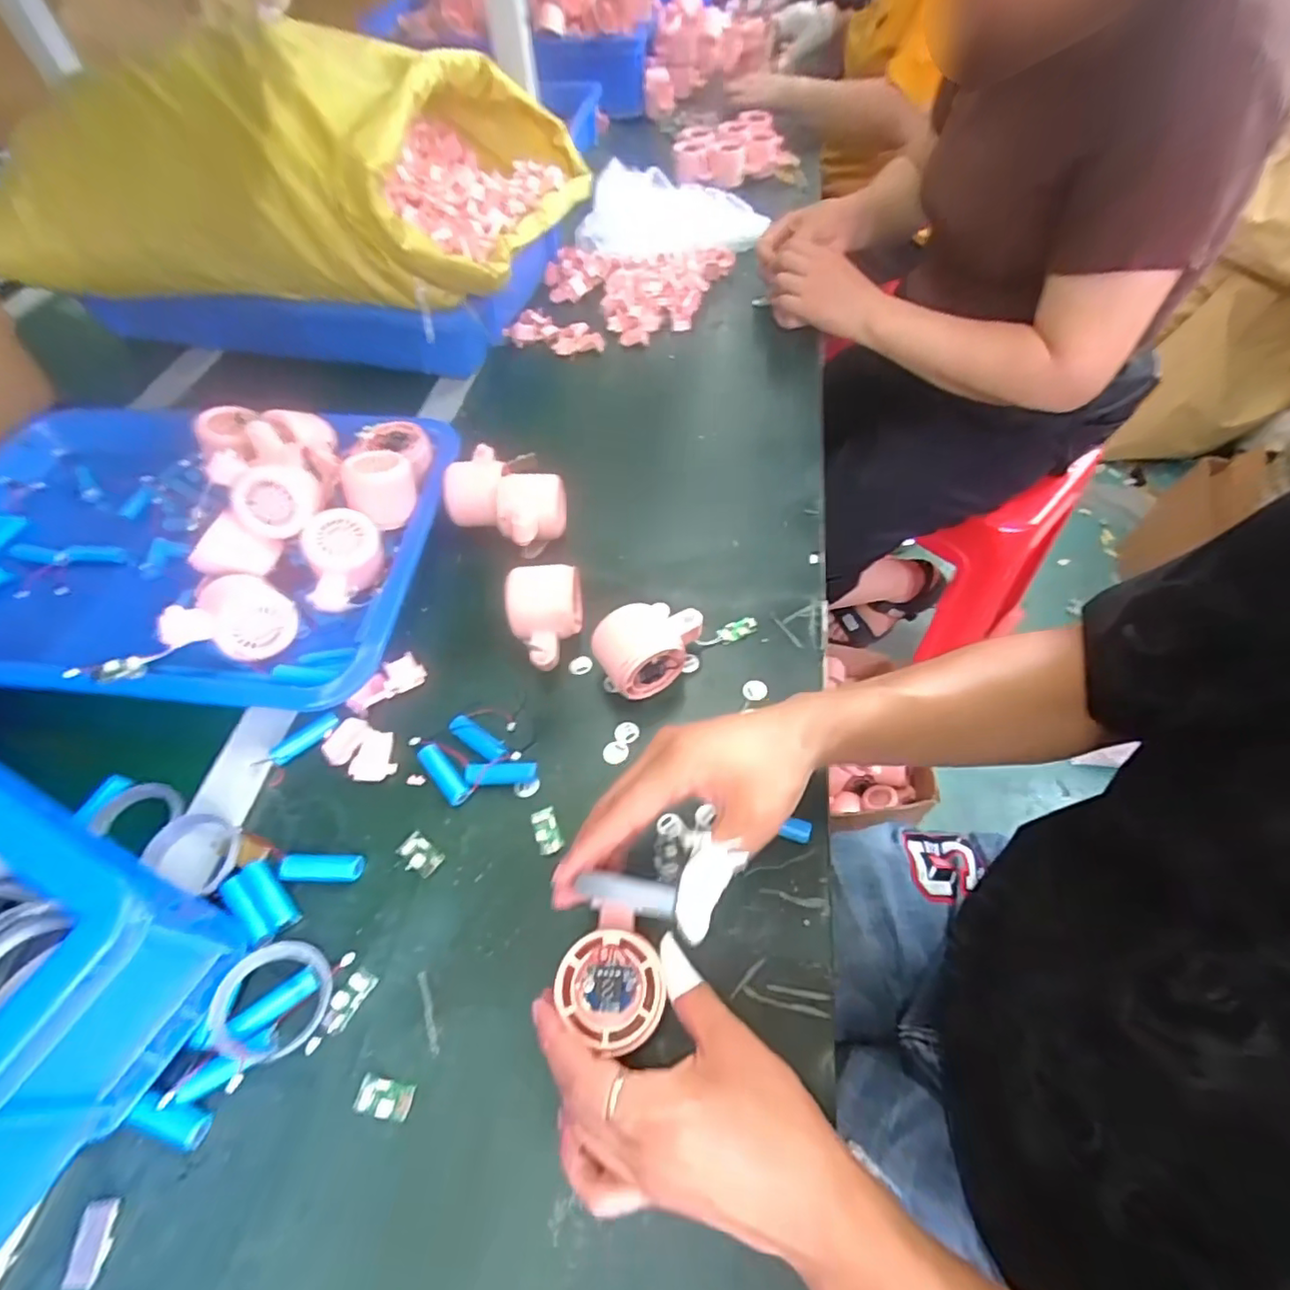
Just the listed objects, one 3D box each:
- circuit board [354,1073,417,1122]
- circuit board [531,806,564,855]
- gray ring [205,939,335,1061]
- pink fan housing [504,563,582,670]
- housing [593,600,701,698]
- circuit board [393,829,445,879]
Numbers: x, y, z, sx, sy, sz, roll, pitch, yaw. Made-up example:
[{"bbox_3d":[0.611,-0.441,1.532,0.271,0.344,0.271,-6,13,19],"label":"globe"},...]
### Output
[{"bbox_3d":[-0.143,0.249,0.333,0.031,0.004,0.017,9,57,9],"label":"circuit board"},{"bbox_3d":[-0.067,0.126,0.412,0.016,0.004,0.031,-18,57,-9],"label":"circuit board"},{"bbox_3d":[-0.214,0.203,0.348,0.058,0.007,0.059,13,52,-18],"label":"gray ring"},{"bbox_3d":[-0.080,-0.021,0.485,0.057,0.051,0.075,-4,55,-2],"label":"pink fan housing"},{"bbox_3d":[0.003,0.003,0.465,0.083,0.056,0.055,-28,59,-18],"label":"housing"},{"bbox_3d":[-0.152,0.140,0.406,0.031,0.004,0.020,33,63,22],"label":"circuit board"}]

